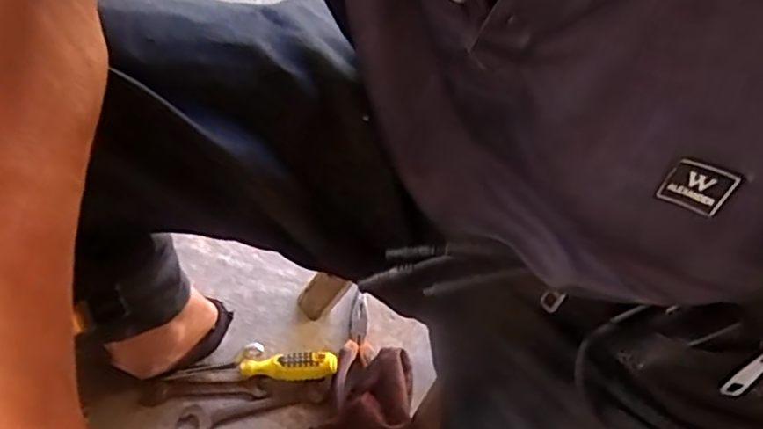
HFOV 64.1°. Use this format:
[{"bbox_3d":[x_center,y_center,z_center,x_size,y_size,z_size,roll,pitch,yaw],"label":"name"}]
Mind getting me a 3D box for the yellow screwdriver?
[{"bbox_3d":[-0.148,0.181,0.708,0.190,0.025,0.025,1,57,-11],"label":"yellow screwdriver"}]

